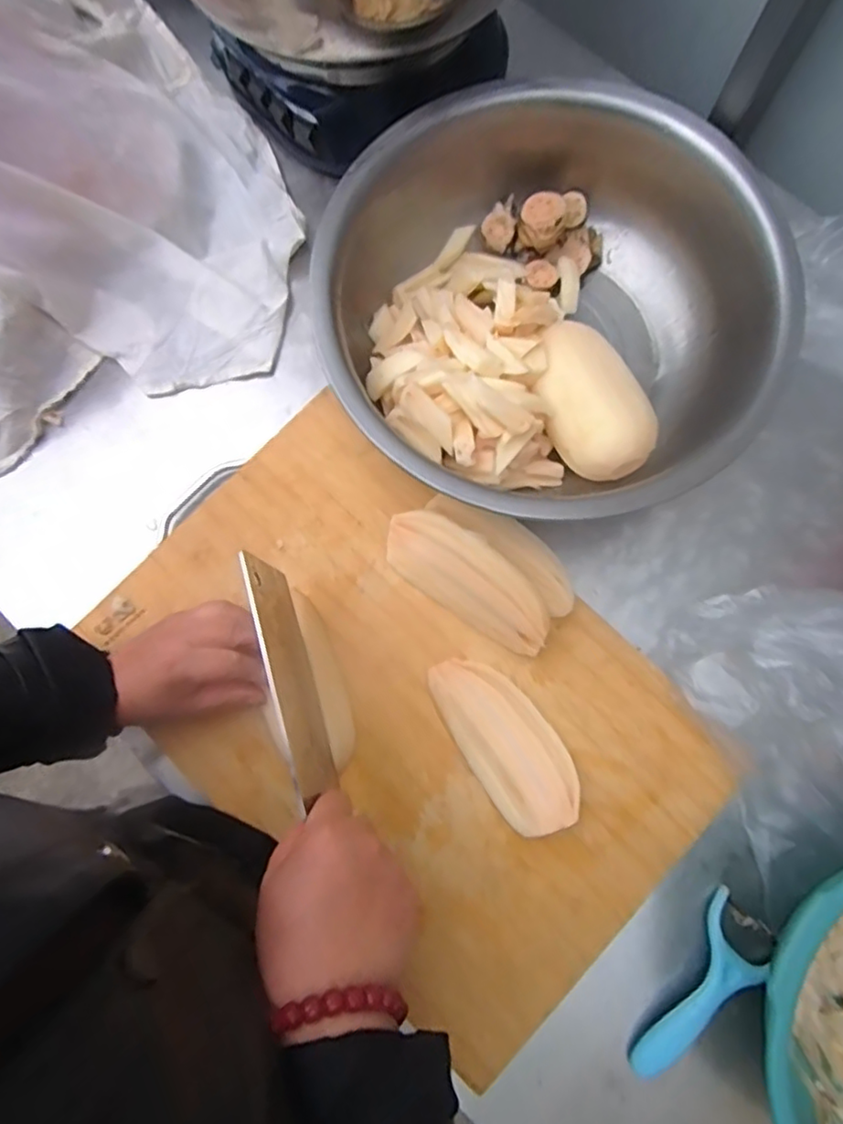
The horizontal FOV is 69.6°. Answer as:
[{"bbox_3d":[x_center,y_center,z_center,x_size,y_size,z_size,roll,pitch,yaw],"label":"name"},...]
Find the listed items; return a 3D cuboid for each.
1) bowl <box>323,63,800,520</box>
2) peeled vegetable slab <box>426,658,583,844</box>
[{"bbox_3d":[0.101,-0.200,0.506,0.348,0.106,0.345,0,79,0],"label":"bowl"},{"bbox_3d":[0.065,0.137,0.469,0.067,0.028,0.142,-31,81,-6],"label":"peeled vegetable slab"}]

